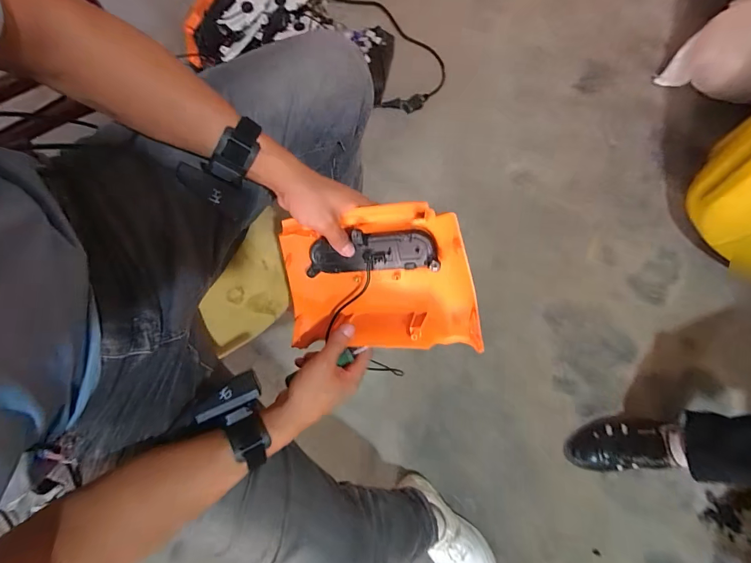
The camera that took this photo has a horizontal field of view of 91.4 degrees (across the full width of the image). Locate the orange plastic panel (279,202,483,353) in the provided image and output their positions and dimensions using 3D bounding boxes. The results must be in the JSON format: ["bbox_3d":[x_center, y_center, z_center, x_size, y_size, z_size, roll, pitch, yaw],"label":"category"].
[{"bbox_3d":[-0.008,0.003,0.439,0.241,0.179,0.060,-2,30,24],"label":"orange plastic panel"}]

